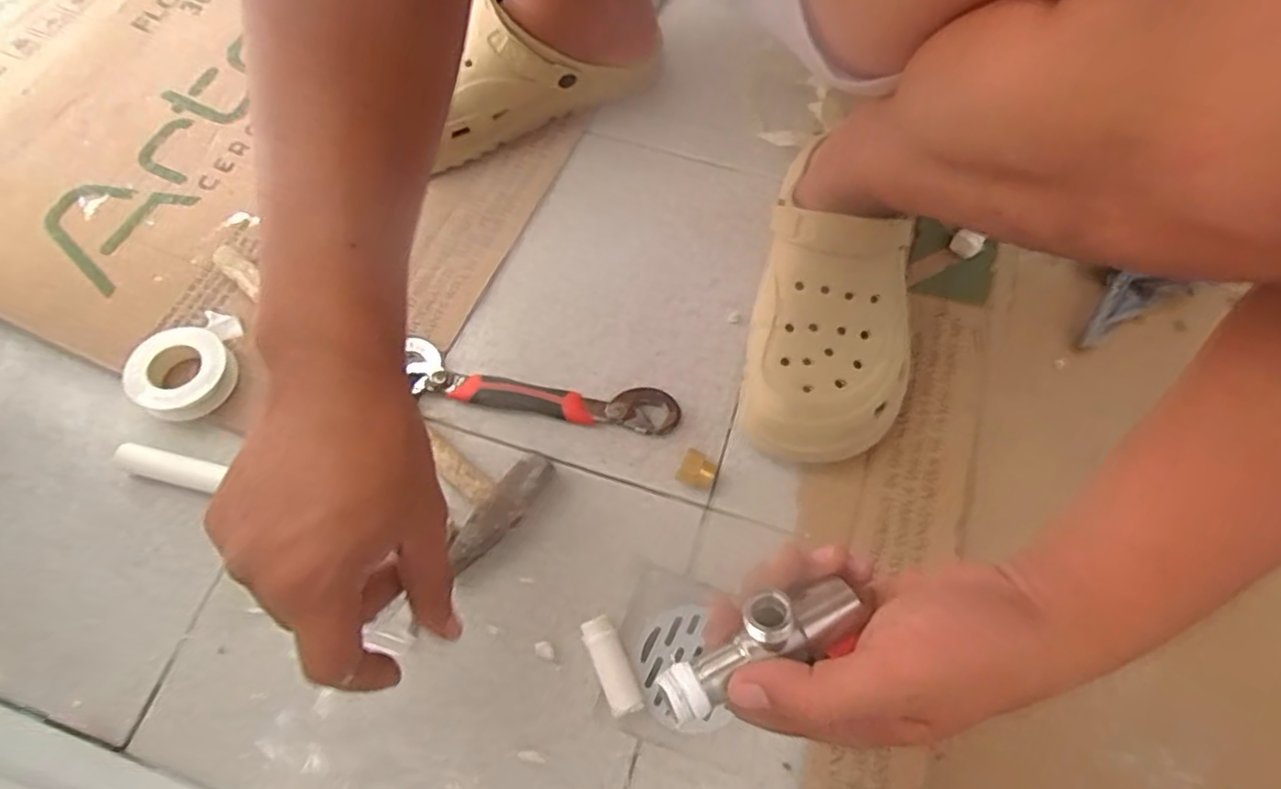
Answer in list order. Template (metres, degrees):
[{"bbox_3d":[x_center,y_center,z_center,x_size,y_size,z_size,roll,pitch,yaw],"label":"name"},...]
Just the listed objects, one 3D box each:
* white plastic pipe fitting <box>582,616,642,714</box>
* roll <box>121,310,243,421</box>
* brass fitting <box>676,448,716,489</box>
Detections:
[{"bbox_3d":[-0.019,0.173,0.427,0.021,0.020,0.059,-23,69,-11],"label":"white plastic pipe fitting"},{"bbox_3d":[-0.329,-0.025,0.488,0.068,0.034,0.087,25,68,9],"label":"roll"},{"bbox_3d":[0.040,0.054,0.473,0.026,0.025,0.019,30,69,11],"label":"brass fitting"}]

